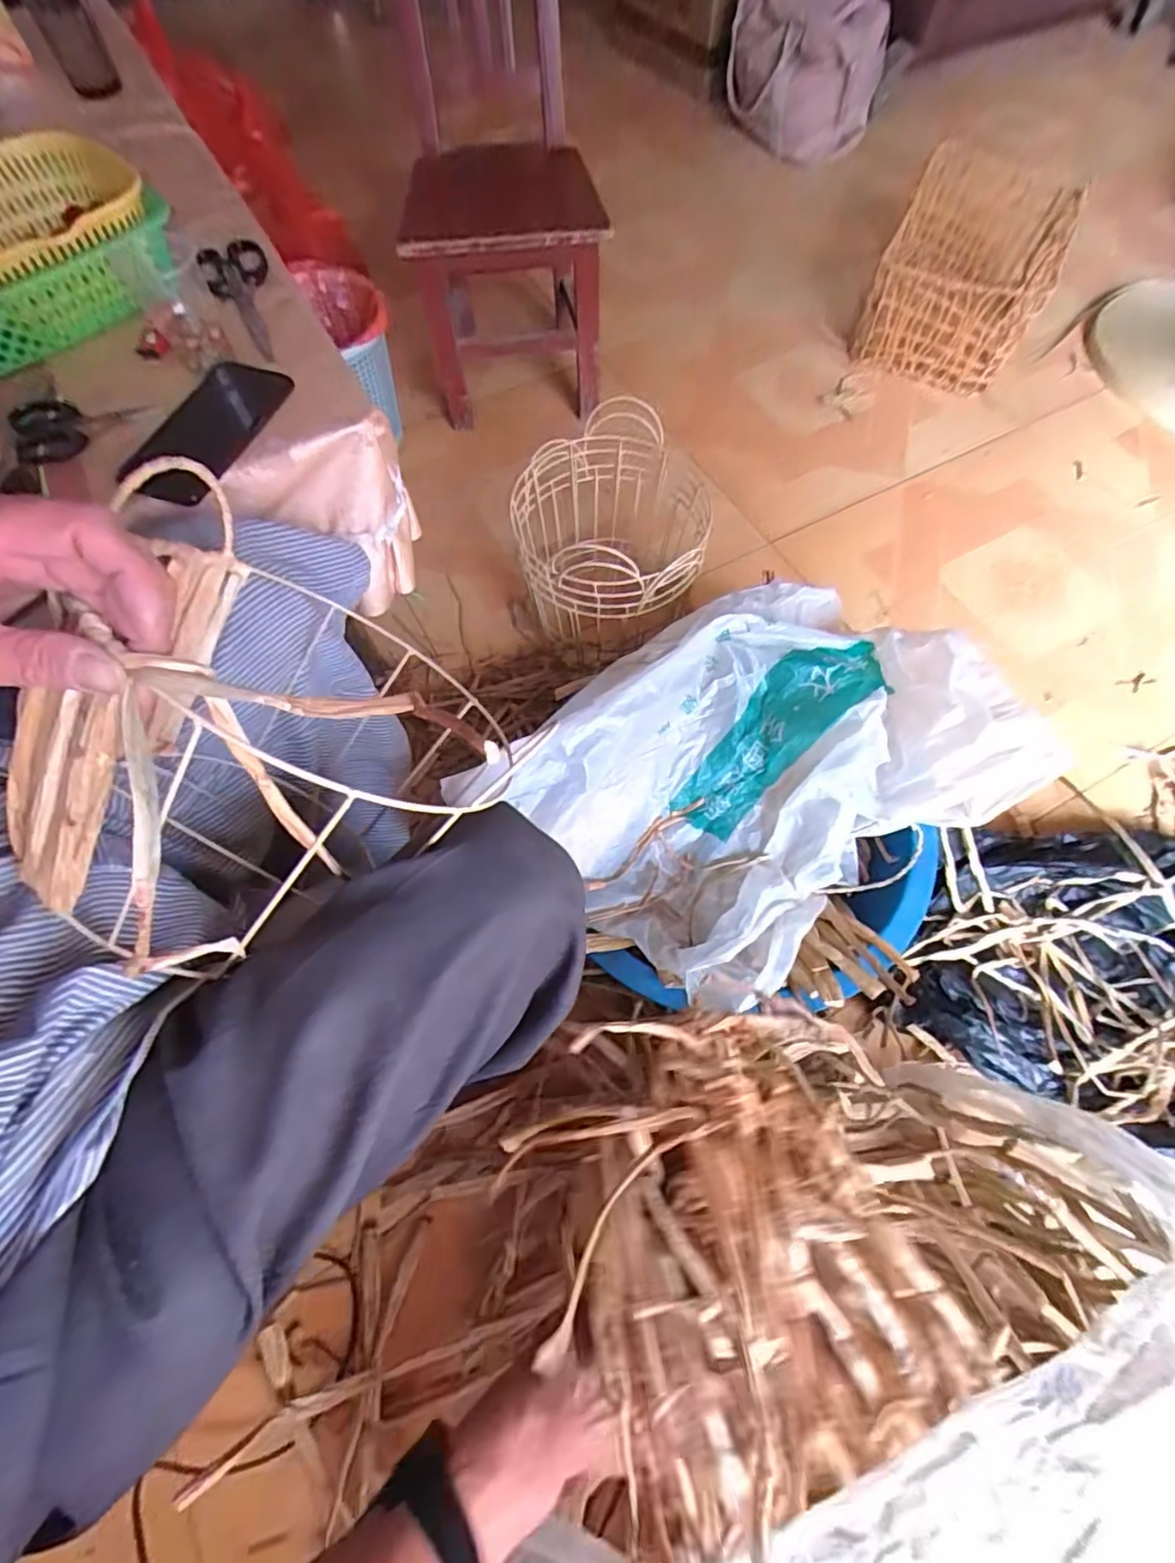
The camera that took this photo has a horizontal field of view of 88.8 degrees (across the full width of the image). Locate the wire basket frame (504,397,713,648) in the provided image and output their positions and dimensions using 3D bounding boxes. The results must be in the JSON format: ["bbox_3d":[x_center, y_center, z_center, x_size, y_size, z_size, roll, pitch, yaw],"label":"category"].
[{"bbox_3d":[0.030,-0.346,0.854,0.246,0.231,0.297,-4,67,-2],"label":"wire basket frame"}]

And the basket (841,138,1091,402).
[{"bbox_3d":[0.740,-1.001,1.183,0.303,0.181,0.411,22,69,9],"label":"basket"}]

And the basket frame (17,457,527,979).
[{"bbox_3d":[-0.223,-0.029,0.322,0.213,0.142,0.258,-42,73,-16],"label":"basket frame"}]

